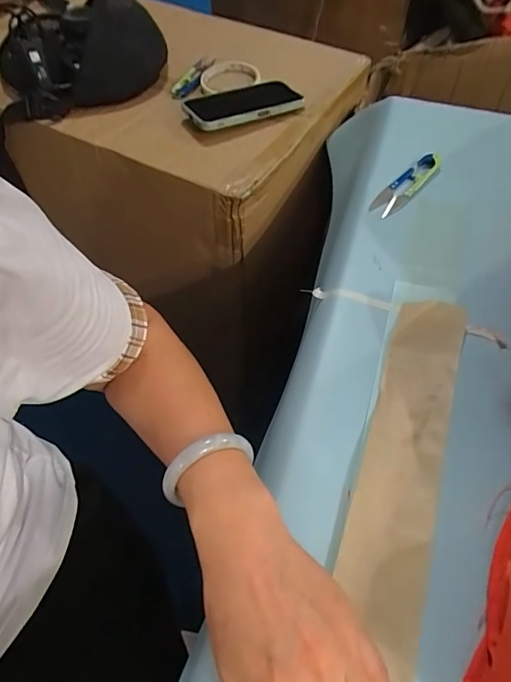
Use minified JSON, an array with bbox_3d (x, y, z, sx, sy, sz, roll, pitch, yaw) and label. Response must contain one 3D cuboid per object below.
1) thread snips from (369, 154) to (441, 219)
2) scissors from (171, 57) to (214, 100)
[{"bbox_3d":[0.166,-0.170,0.491,0.026,0.018,0.118,39,65,21],"label":"thread snips"},{"bbox_3d":[-0.091,-0.390,0.656,0.031,0.013,0.106,20,58,12],"label":"scissors"}]

